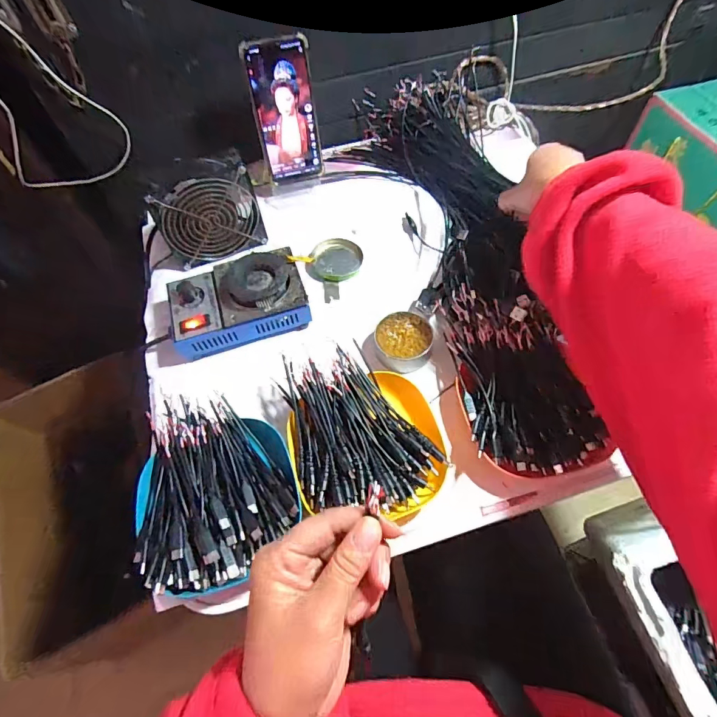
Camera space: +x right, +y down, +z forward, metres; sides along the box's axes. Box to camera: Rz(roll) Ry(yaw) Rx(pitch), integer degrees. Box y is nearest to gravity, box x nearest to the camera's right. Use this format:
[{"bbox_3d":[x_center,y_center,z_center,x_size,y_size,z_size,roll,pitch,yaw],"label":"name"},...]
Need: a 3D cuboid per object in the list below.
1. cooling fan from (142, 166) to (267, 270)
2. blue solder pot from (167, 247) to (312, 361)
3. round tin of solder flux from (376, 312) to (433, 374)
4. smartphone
[{"bbox_3d":[-0.178,-0.169,0.516,0.116,0.108,0.028,-27,63,-12],"label":"cooling fan"},{"bbox_3d":[-0.138,-0.065,0.486,0.151,0.060,0.101,-17,61,-7],"label":"blue solder pot"},{"bbox_3d":[0.050,-0.017,0.473,0.061,0.031,0.060,-1,61,2],"label":"round tin of solder flux"},{"bbox_3d":[-0.092,-0.314,0.549,0.078,0.167,0.008,-16,49,-9],"label":"smartphone"}]

